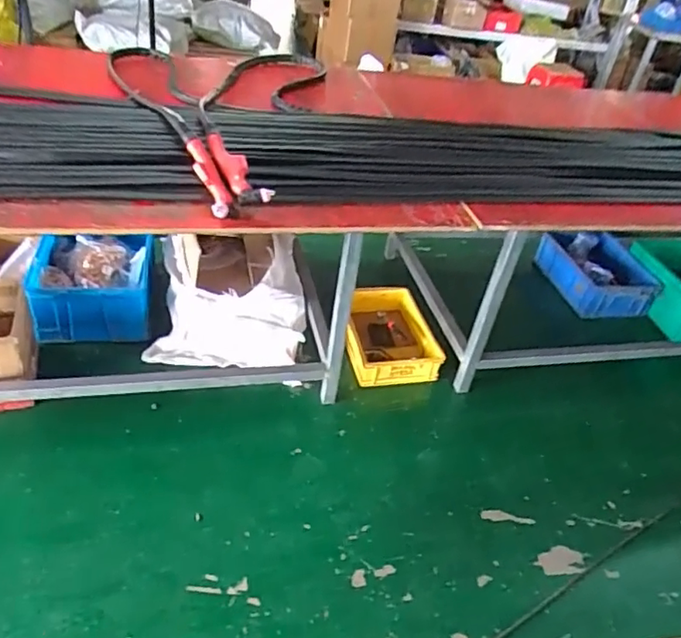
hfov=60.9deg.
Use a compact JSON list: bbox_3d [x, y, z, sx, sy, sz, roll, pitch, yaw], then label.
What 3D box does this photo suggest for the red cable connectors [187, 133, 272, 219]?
[{"bbox_3d":[-0.258,-0.334,1.328,0.152,0.086,0.260,-9,41,-22],"label":"red cable connectors"}]

